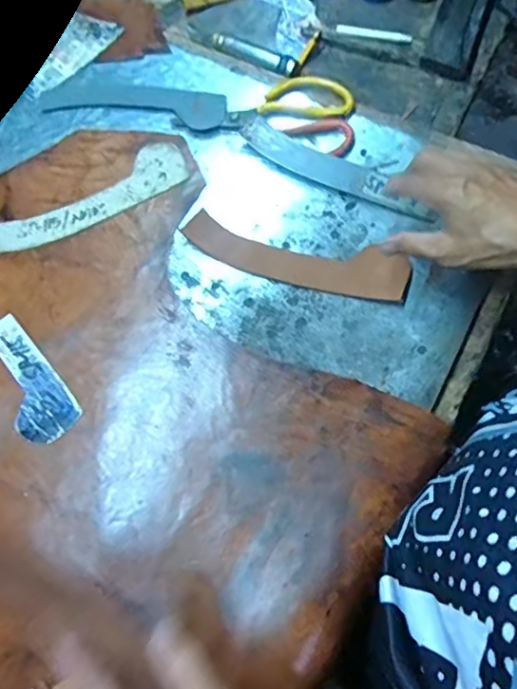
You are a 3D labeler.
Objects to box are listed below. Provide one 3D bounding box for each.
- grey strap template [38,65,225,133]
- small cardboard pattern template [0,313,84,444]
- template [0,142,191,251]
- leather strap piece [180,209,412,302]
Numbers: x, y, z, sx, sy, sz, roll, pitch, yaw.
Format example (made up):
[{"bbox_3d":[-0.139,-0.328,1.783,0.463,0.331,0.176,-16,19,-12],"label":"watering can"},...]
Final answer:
[{"bbox_3d":[-0.128,-0.262,0.583,0.192,0.010,0.059,11,72,4],"label":"grey strap template"},{"bbox_3d":[-0.207,0.031,0.489,0.051,0.004,0.121,-38,75,-12],"label":"small cardboard pattern template"},{"bbox_3d":[-0.170,-0.144,0.550,0.208,0.004,0.051,-28,73,-9],"label":"template"},{"bbox_3d":[0.034,-0.084,0.520,0.208,0.014,0.051,14,72,6],"label":"leather strap piece"}]

